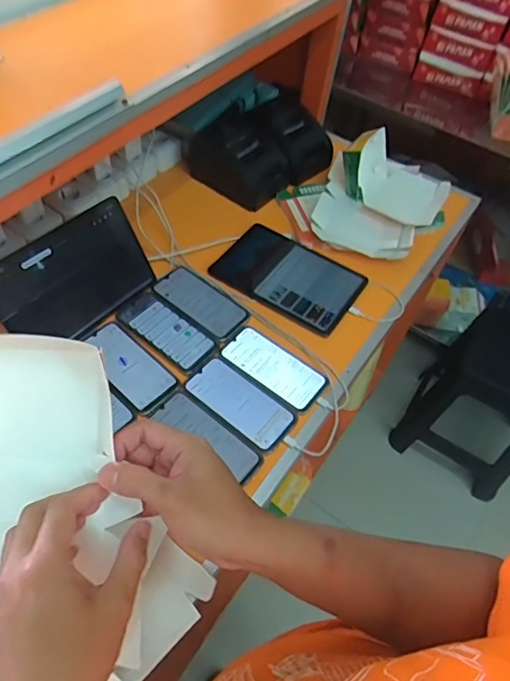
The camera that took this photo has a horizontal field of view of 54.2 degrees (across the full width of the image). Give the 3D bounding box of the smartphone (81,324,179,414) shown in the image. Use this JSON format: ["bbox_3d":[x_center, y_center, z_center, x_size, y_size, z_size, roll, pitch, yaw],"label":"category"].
[{"bbox_3d":[-0.197,0.037,0.771,0.163,0.010,0.073,40,60,22],"label":"smartphone"}]

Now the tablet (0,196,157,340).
[{"bbox_3d":[-0.274,-0.095,0.769,0.011,0.157,0.246,12,46,46],"label":"tablet"}]

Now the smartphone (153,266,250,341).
[{"bbox_3d":[-0.092,-0.068,0.861,0.167,0.015,0.088,36,58,19],"label":"smartphone"}]

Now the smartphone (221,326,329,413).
[{"bbox_3d":[0.032,0.039,0.790,0.166,0.005,0.082,37,59,20],"label":"smartphone"}]

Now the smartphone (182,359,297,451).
[{"bbox_3d":[-0.021,0.092,0.747,0.166,0.009,0.078,35,58,19],"label":"smartphone"}]

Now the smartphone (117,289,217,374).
[{"bbox_3d":[-0.143,-0.018,0.812,0.163,0.007,0.079,36,59,20],"label":"smartphone"}]

